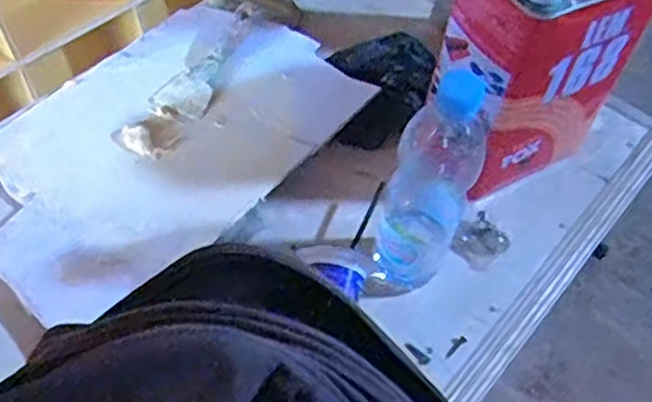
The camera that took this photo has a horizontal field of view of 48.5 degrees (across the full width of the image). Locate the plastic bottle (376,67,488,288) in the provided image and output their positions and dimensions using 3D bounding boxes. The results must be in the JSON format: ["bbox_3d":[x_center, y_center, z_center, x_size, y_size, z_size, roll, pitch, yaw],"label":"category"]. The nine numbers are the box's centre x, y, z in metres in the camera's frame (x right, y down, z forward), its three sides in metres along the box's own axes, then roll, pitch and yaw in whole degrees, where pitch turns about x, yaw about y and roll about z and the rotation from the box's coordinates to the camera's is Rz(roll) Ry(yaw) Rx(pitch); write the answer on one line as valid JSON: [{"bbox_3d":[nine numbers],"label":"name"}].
[{"bbox_3d":[0.081,-0.008,0.580,0.061,0.202,0.052,24,54,13],"label":"plastic bottle"}]

